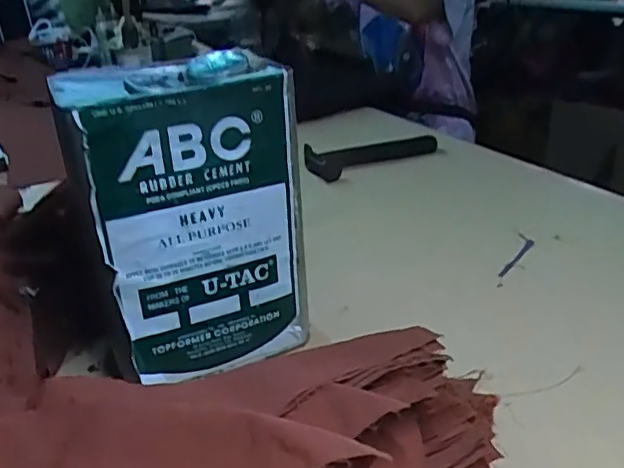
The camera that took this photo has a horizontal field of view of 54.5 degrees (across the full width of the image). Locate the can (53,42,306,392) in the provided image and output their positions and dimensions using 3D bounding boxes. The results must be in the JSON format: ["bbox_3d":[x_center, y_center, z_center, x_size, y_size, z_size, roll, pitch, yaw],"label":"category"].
[{"bbox_3d":[-0.094,-0.014,0.467,0.156,0.210,0.107,-14,29,-19],"label":"can"}]

